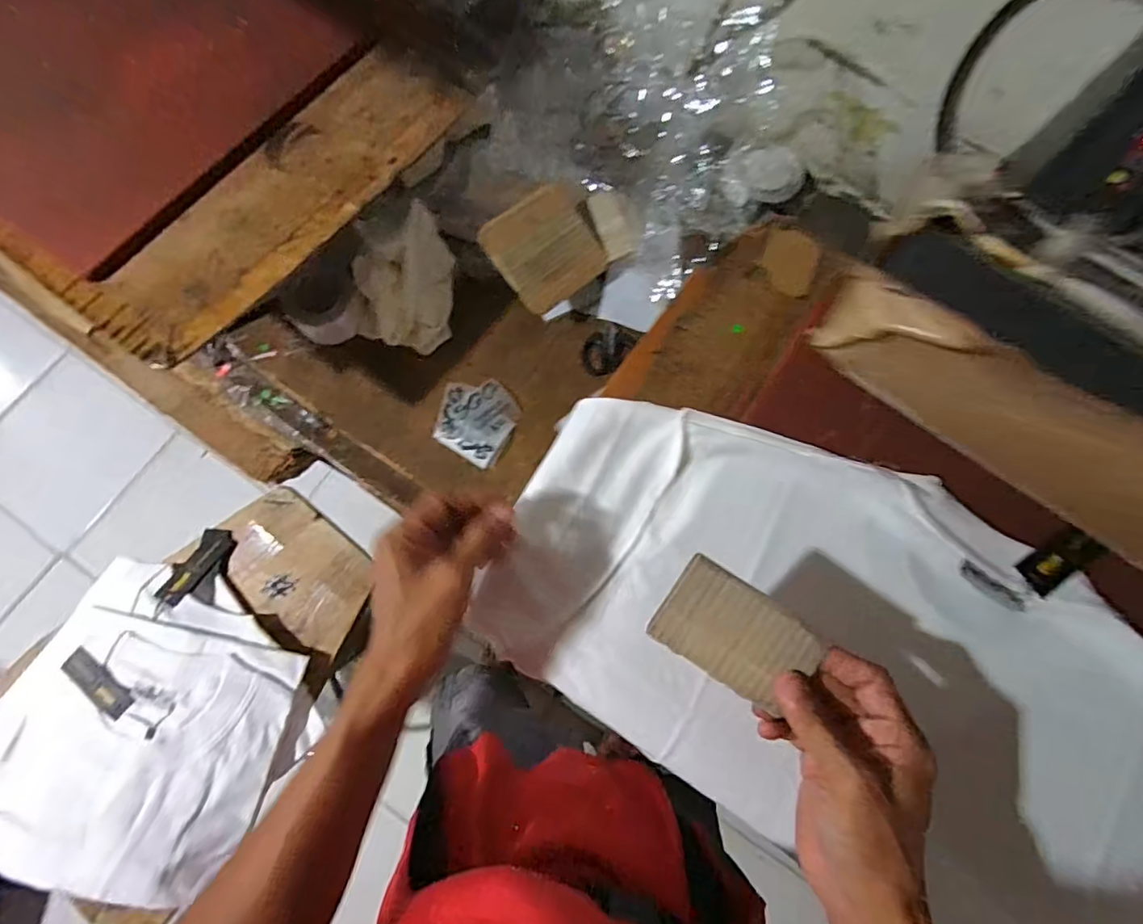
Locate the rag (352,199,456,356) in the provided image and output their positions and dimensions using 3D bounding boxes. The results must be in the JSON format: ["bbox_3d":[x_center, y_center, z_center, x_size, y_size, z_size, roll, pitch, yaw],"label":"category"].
[{"bbox_3d":[-0.167,-0.185,0.566,0.085,0.091,0.127,38,77,6],"label":"rag"}]

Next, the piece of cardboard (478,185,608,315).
[{"bbox_3d":[-0.027,-0.231,0.575,0.123,0.008,0.103,-43,104,-20],"label":"piece of cardboard"}]

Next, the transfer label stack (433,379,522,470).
[{"bbox_3d":[-0.104,-0.048,0.574,0.086,0.013,0.085,31,77,5],"label":"transfer label stack"}]

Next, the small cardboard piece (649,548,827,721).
[{"bbox_3d":[0.096,0.101,0.313,0.089,0.004,0.057,34,93,0],"label":"small cardboard piece"}]

